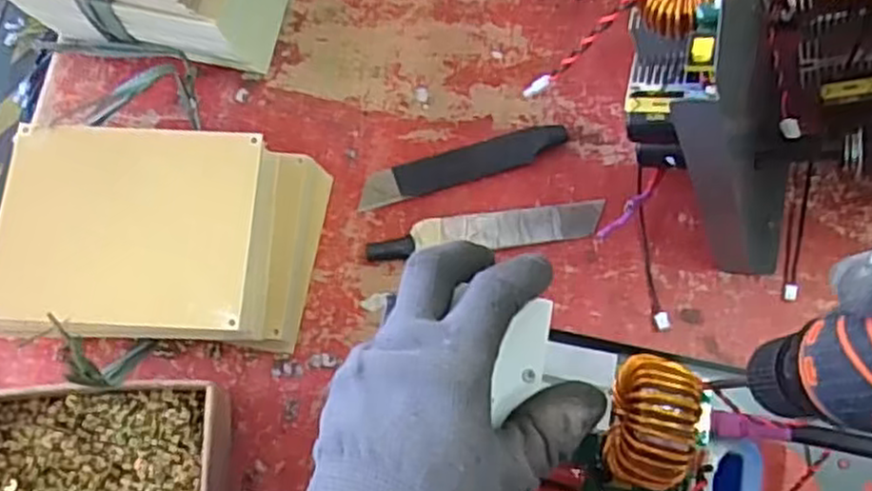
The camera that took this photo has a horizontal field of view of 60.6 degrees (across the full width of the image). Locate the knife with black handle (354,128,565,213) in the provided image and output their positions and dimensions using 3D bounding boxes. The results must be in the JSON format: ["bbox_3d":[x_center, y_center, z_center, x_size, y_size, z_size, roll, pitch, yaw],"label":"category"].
[{"bbox_3d":[0.018,-0.056,0.507,0.144,0.007,0.028,-16,75,-5],"label":"knife with black handle"}]

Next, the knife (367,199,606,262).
[{"bbox_3d":[0.034,-0.010,0.490,0.155,0.014,0.025,-7,74,-3],"label":"knife"}]

